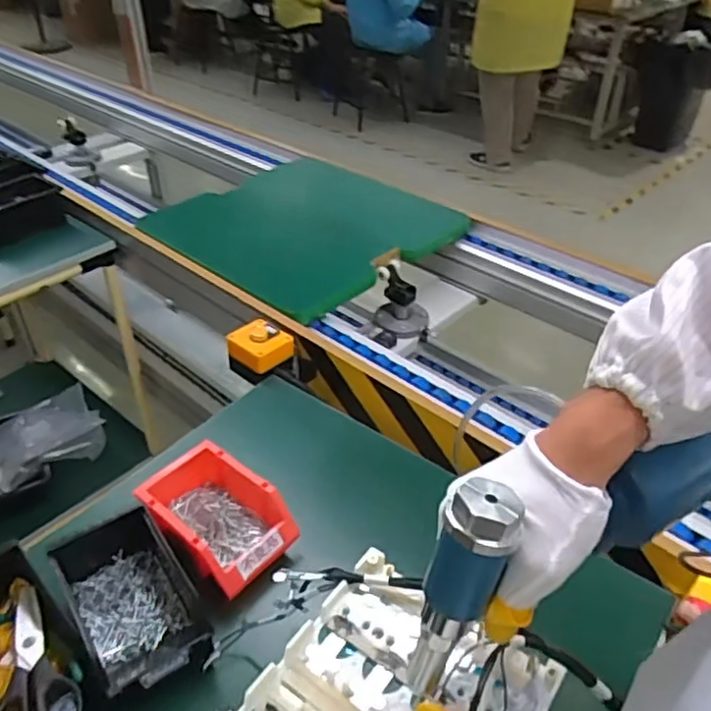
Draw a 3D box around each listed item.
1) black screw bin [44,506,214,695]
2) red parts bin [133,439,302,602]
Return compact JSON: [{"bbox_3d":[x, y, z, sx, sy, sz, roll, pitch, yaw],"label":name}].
[{"bbox_3d":[-0.222,0.243,0.649,0.107,0.061,0.179,-24,44,-28],"label":"black screw bin"},{"bbox_3d":[-0.152,0.174,0.717,0.162,0.060,0.110,29,47,31],"label":"red parts bin"}]

